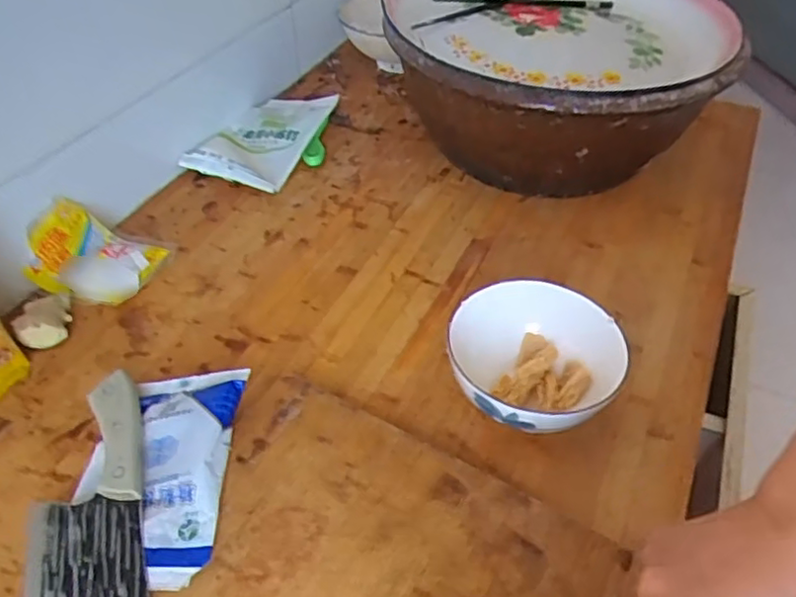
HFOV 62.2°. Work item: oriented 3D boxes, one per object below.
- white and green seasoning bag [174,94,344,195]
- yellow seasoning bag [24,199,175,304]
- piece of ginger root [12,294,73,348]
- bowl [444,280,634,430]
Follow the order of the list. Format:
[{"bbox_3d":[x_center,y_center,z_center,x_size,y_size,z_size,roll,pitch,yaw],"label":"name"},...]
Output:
[{"bbox_3d":[-0.170,-0.204,0.834,0.135,0.034,0.186,17,49,15],"label":"white and green seasoning bag"},{"bbox_3d":[-0.305,-0.051,0.665,0.111,0.057,0.099,12,47,12],"label":"yellow seasoning bag"},{"bbox_3d":[-0.330,0.022,0.616,0.042,0.028,0.044,-7,47,-7],"label":"piece of ginger root"},{"bbox_3d":[0.107,0.056,0.551,0.139,0.072,0.130,0,45,0],"label":"bowl"}]

